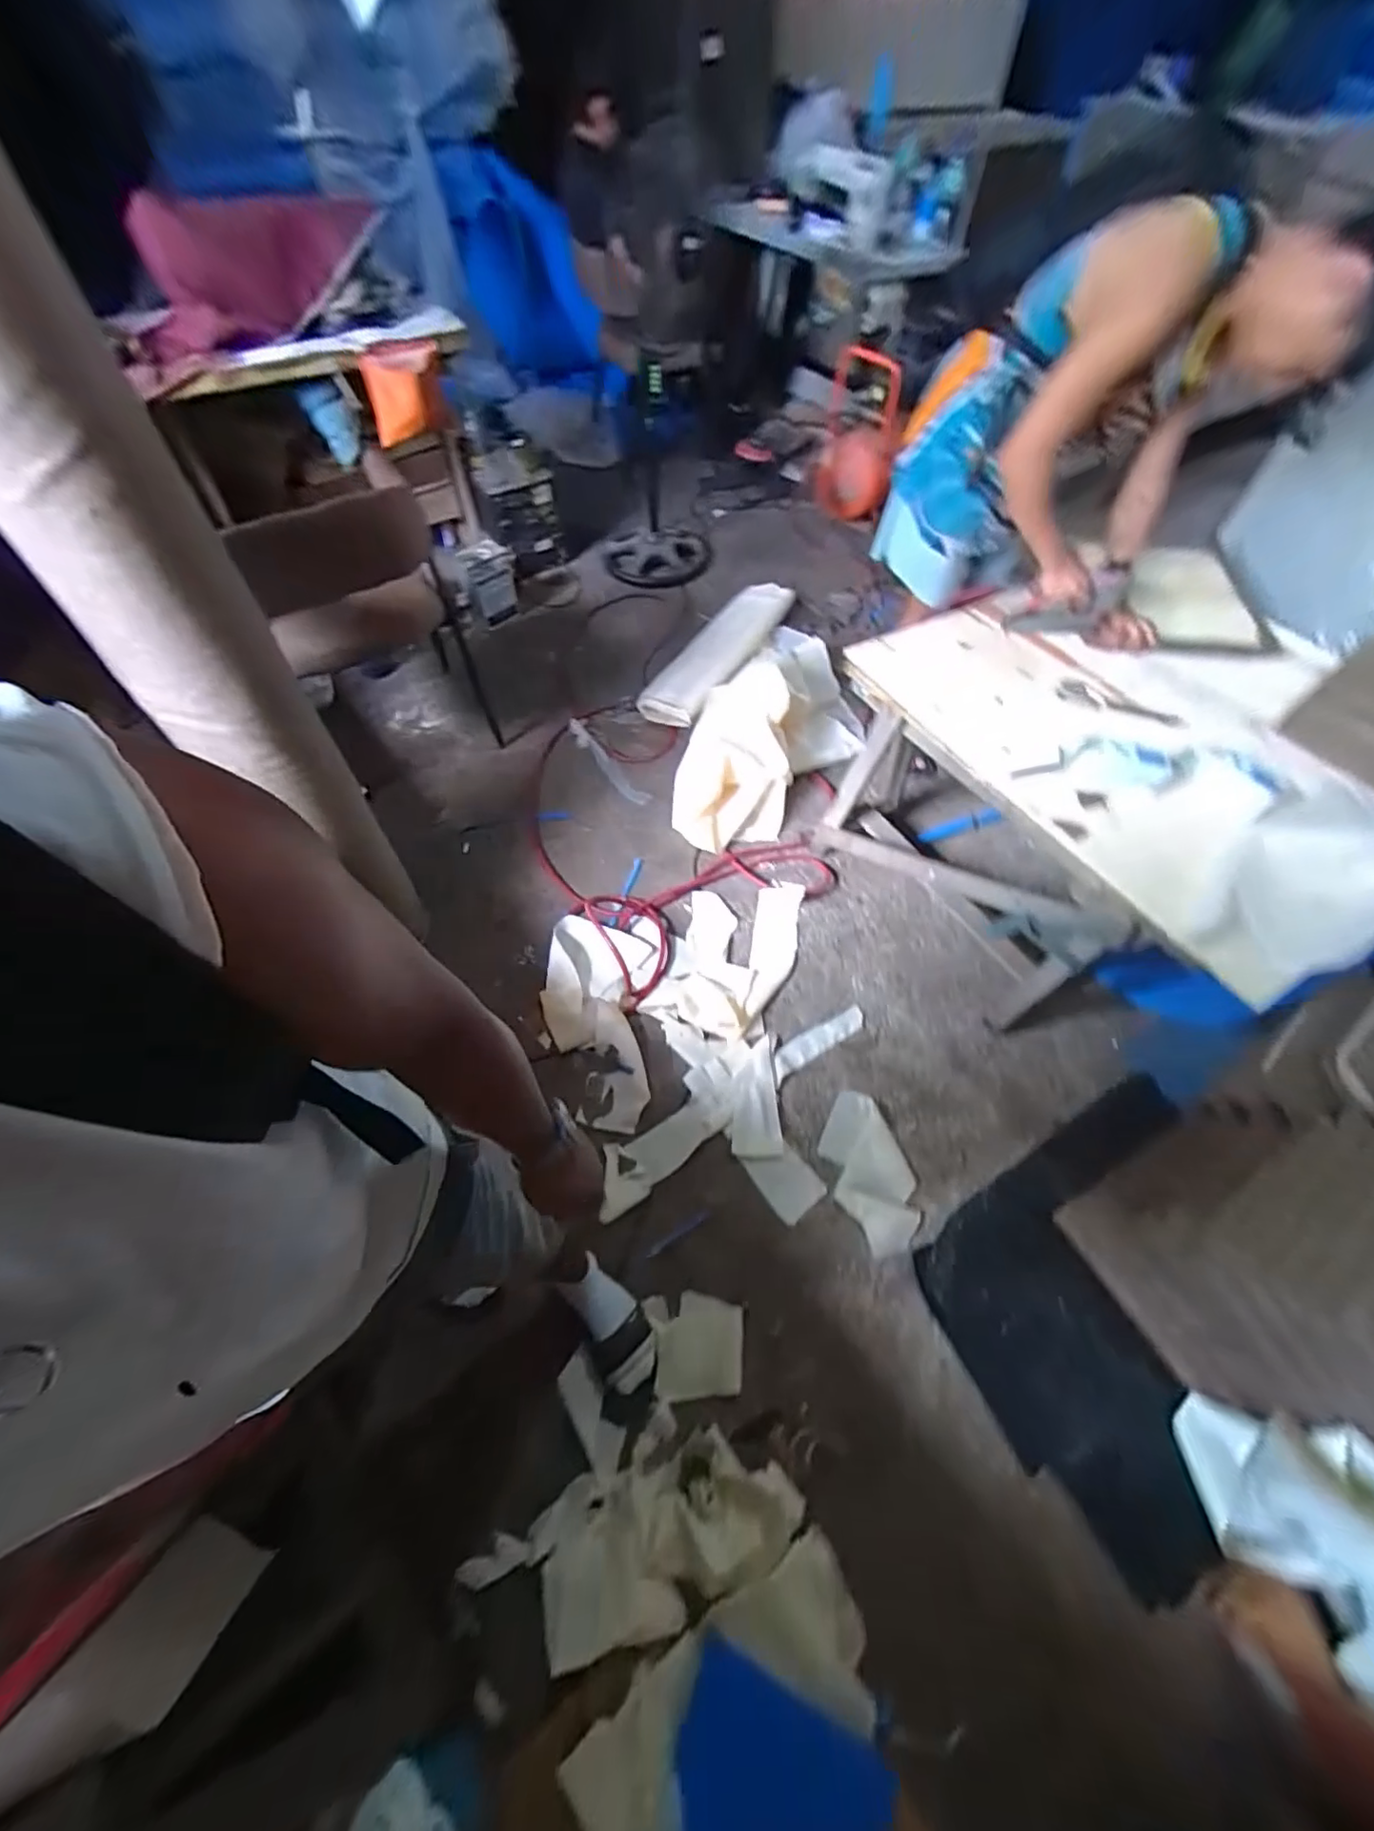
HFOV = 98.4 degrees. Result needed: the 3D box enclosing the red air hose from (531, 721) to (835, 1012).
[{"bbox_3d":[-0.098,-0.266,1.700,0.685,0.060,0.932,-29,63,-18],"label":"red air hose"}]

